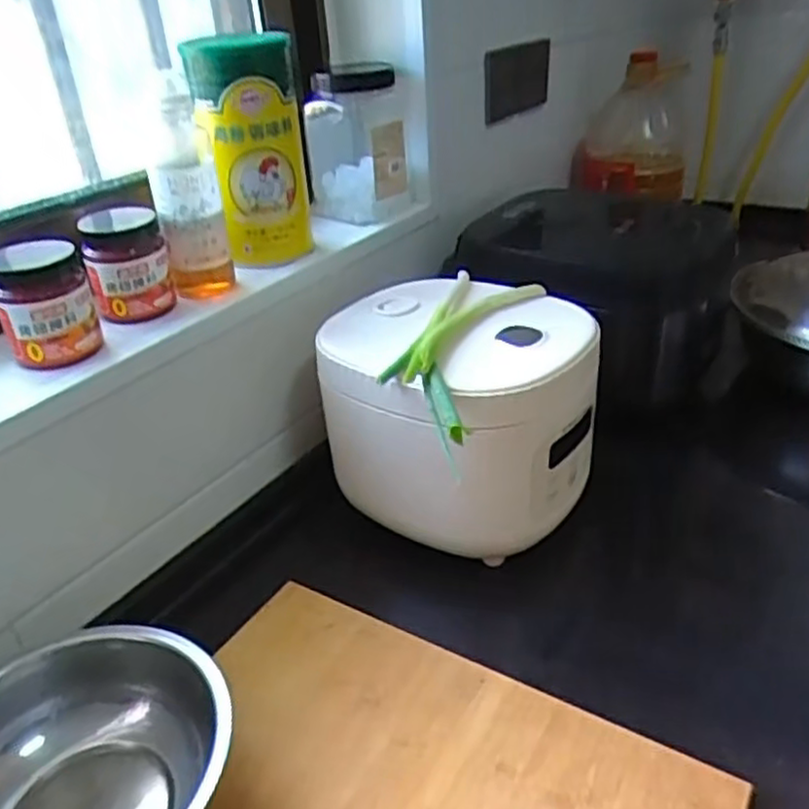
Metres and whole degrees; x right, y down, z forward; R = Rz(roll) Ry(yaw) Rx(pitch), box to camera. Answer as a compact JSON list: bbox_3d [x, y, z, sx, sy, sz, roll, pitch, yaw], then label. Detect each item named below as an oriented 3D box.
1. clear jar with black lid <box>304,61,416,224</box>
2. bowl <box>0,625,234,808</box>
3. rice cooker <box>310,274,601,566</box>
[{"bbox_3d":[-0.054,-0.307,0.862,0.124,0.152,0.127,-4,31,2],"label":"clear jar with black lid"},{"bbox_3d":[-0.210,0.237,0.473,0.169,0.071,0.188,10,34,23],"label":"bowl"},{"bbox_3d":[0.048,0.005,0.695,0.217,0.176,0.229,-4,31,2],"label":"rice cooker"}]

